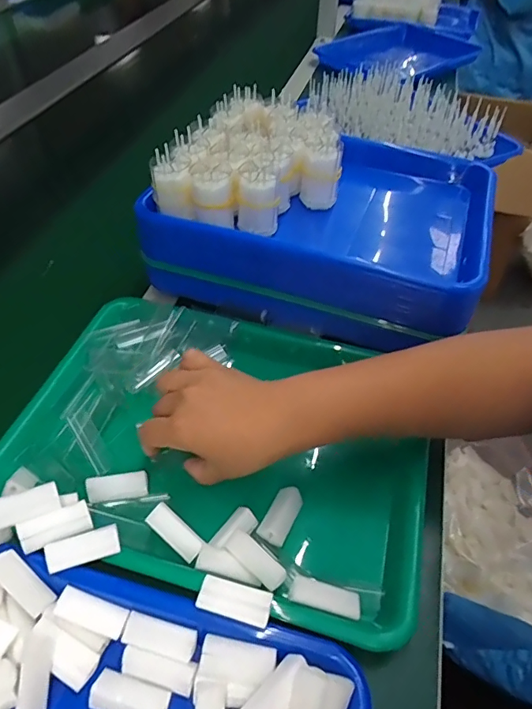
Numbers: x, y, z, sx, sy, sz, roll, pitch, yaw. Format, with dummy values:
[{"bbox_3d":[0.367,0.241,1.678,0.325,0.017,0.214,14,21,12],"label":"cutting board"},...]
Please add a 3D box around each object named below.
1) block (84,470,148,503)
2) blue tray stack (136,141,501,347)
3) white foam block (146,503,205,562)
[{"bbox_3d":[-0.117,0.104,0.380,0.046,0.010,0.020,-4,80,-11],"label":"block"},{"bbox_3d":[0.063,-0.136,0.519,0.315,0.095,0.237,17,49,13],"label":"blue tray stack"},{"bbox_3d":[-0.065,0.126,0.347,0.045,0.009,0.017,32,54,21],"label":"white foam block"}]

